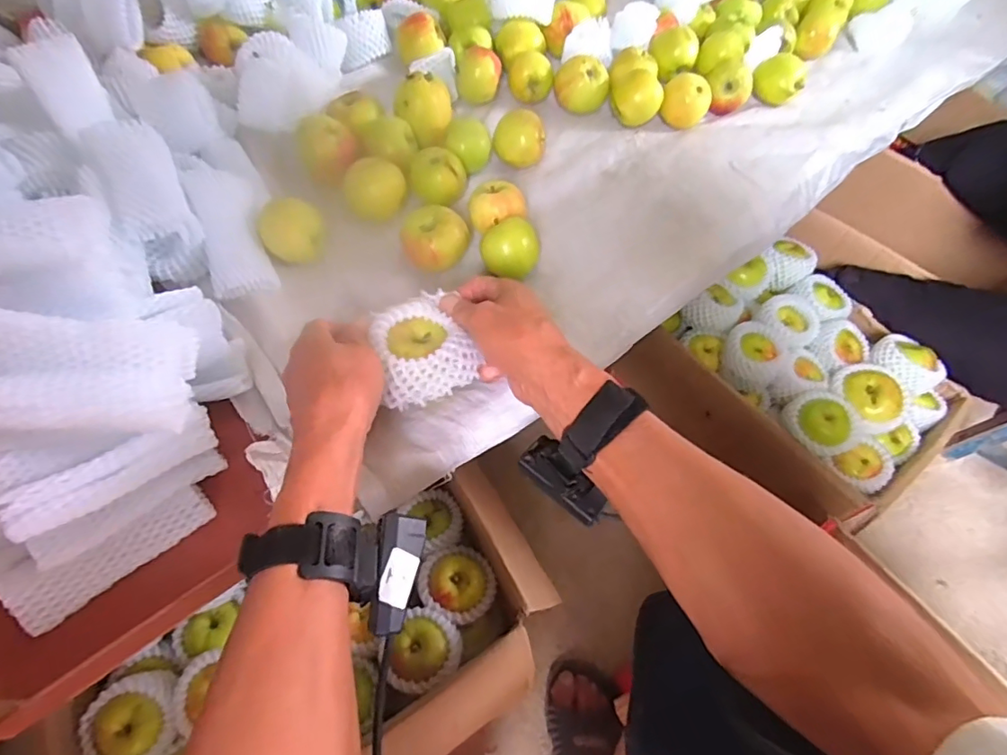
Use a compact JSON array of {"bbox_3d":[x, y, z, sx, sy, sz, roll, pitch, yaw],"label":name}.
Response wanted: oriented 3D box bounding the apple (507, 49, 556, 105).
[{"bbox_3d":[0.035,-0.387,0.695,0.059,0.043,0.047,6,58,-1],"label":"apple"}]

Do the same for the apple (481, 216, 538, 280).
[{"bbox_3d":[0.007,-0.128,0.543,0.056,0.049,0.059,10,58,2],"label":"apple"}]

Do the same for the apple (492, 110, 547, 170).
[{"bbox_3d":[0.019,-0.278,0.634,0.060,0.048,0.052,6,58,-1],"label":"apple"}]

